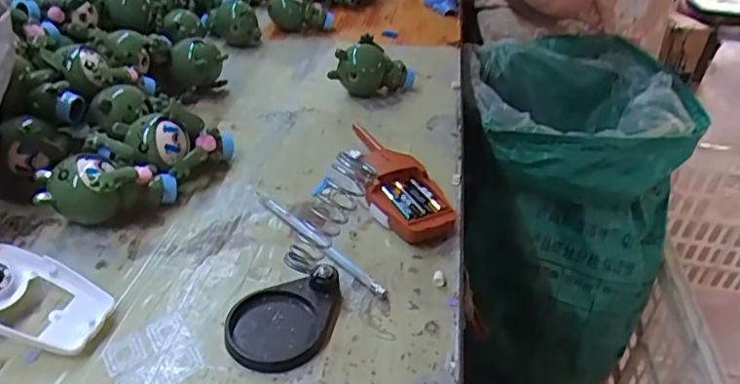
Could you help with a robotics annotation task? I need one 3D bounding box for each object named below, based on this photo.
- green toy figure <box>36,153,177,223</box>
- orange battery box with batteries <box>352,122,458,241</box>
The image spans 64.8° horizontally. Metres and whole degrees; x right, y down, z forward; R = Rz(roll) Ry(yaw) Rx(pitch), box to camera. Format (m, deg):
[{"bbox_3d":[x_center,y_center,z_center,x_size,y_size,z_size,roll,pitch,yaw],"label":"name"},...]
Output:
[{"bbox_3d":[-0.214,-0.002,0.482,0.104,0.053,0.057,-9,38,-21],"label":"green toy figure"},{"bbox_3d":[0.023,-0.013,0.543,0.071,0.037,0.165,-2,36,-11],"label":"orange battery box with batteries"}]

